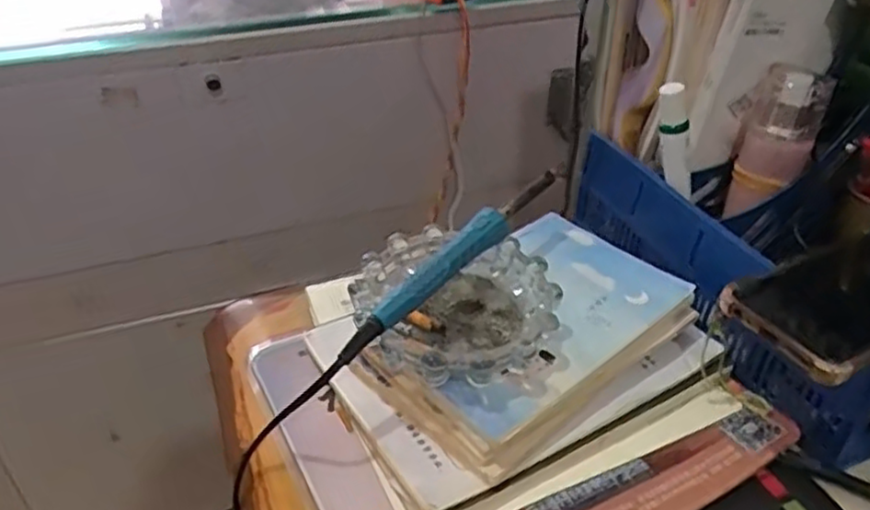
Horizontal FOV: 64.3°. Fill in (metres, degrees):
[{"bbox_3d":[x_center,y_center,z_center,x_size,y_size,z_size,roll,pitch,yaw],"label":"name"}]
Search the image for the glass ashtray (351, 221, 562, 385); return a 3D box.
[{"bbox_3d":[0.014,0.041,0.461,0.125,0.062,0.125,0,36,0],"label":"glass ashtray"}]

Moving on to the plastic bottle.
[{"bbox_3d":[0.248,-0.081,0.516,0.041,0.114,0.046,-4,30,-39],"label":"plastic bottle"}]

